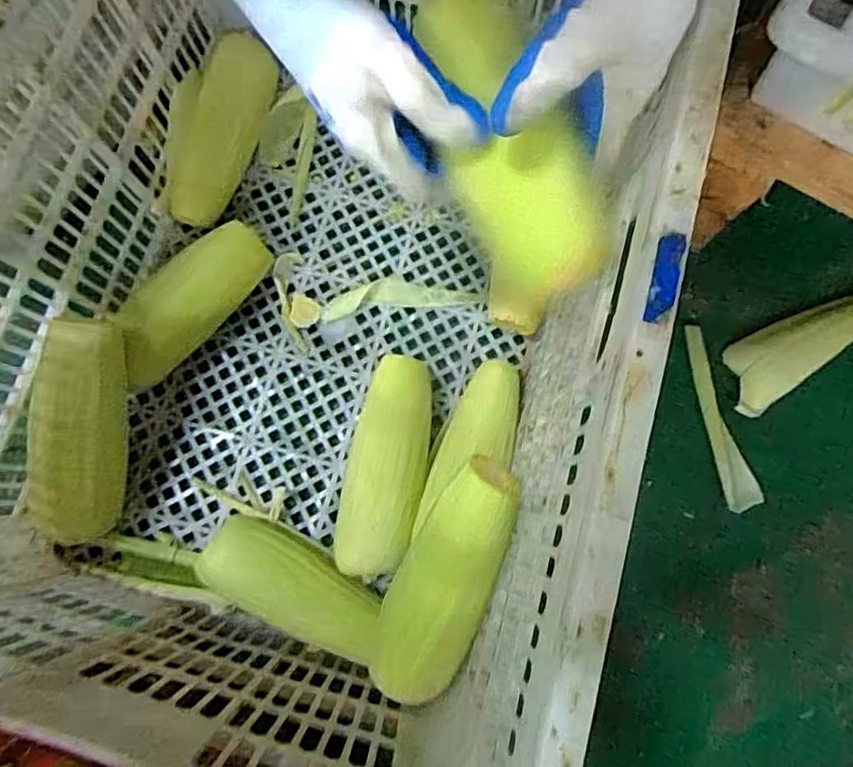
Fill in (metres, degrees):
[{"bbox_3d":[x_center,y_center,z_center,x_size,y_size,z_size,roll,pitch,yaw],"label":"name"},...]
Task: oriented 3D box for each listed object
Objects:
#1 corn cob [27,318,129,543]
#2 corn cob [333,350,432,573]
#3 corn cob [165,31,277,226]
[{"bbox_3d":[-0.282,0.038,0.456,0.069,0.048,0.178,7,98,0],"label":"corn cob"},{"bbox_3d":[-0.034,0.066,0.487,0.063,0.047,0.187,9,66,1],"label":"corn cob"},{"bbox_3d":[-0.202,-0.246,0.555,0.065,0.073,0.187,17,79,2],"label":"corn cob"}]

